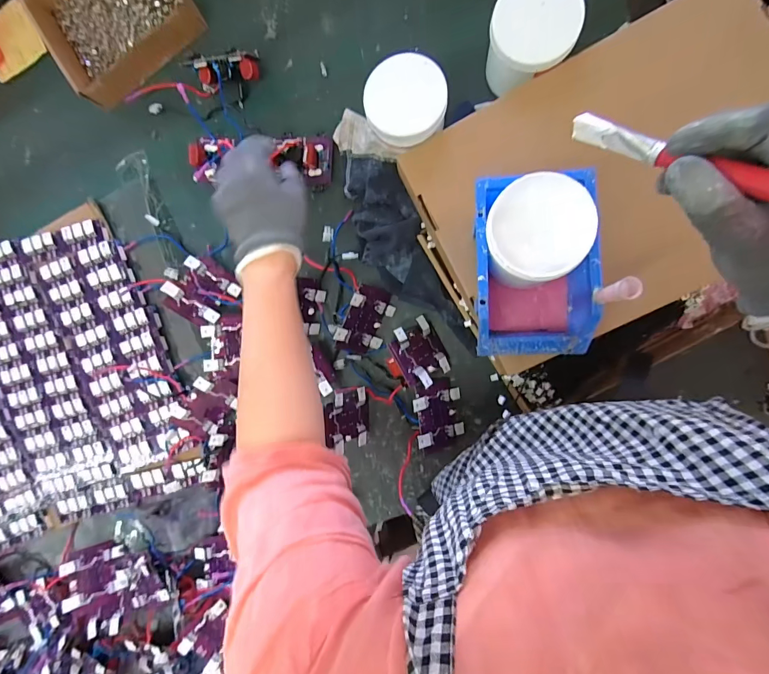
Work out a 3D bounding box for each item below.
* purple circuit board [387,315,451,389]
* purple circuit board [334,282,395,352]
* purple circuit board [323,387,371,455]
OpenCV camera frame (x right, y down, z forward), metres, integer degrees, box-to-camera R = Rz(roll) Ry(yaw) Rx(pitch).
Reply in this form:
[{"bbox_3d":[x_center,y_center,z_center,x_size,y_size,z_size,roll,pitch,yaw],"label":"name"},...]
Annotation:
[{"bbox_3d":[0.055,0.019,0.549,0.015,0.098,0.086,-26,92,46],"label":"purple circuit board"},{"bbox_3d":[-0.031,-0.024,0.565,0.025,0.082,0.097,32,102,40],"label":"purple circuit board"},{"bbox_3d":[-0.049,0.121,0.573,0.013,0.096,0.084,1,93,33],"label":"purple circuit board"}]

